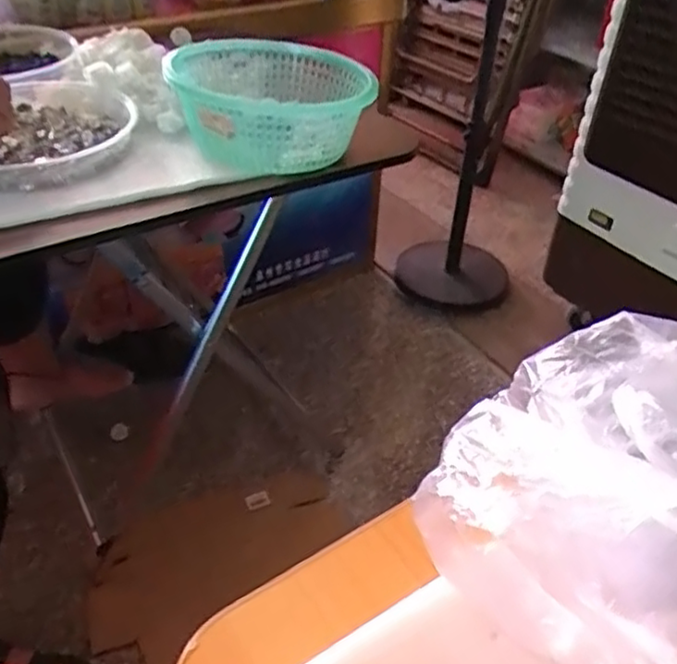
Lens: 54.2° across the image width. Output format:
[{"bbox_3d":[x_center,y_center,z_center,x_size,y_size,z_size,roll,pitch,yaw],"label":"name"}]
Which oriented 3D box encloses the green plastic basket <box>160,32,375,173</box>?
[{"bbox_3d":[-0.079,-0.273,0.789,0.222,0.085,0.211,-12,41,-16],"label":"green plastic basket"}]

